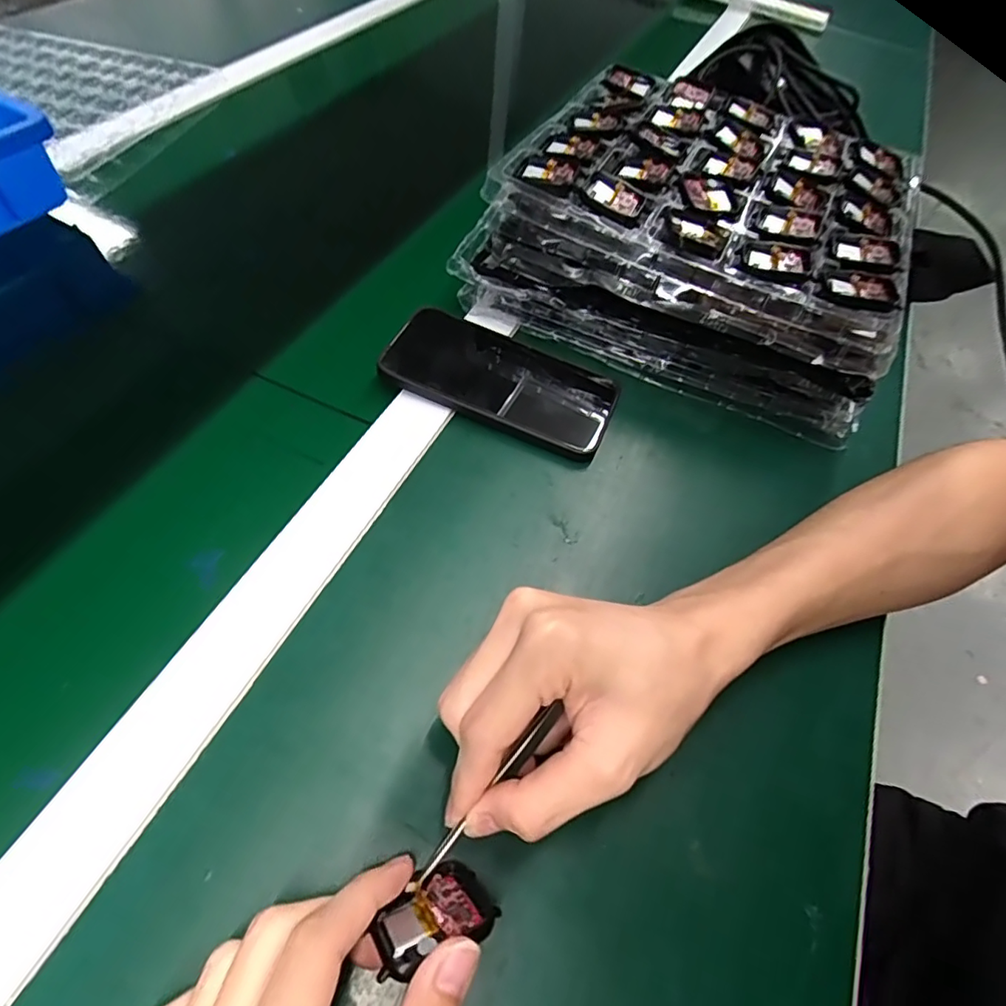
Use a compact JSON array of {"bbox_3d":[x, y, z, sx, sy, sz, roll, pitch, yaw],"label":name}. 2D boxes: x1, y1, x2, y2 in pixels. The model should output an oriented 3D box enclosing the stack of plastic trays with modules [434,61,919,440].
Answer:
[{"bbox_3d":[0.160,-0.226,0.450,0.303,0.101,0.281,24,58,9],"label":"stack of plastic trays with modules"}]

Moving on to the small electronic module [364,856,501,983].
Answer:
[{"bbox_3d":[-0.026,0.164,0.218,0.051,0.036,0.012,-6,100,-28],"label":"small electronic module"}]

